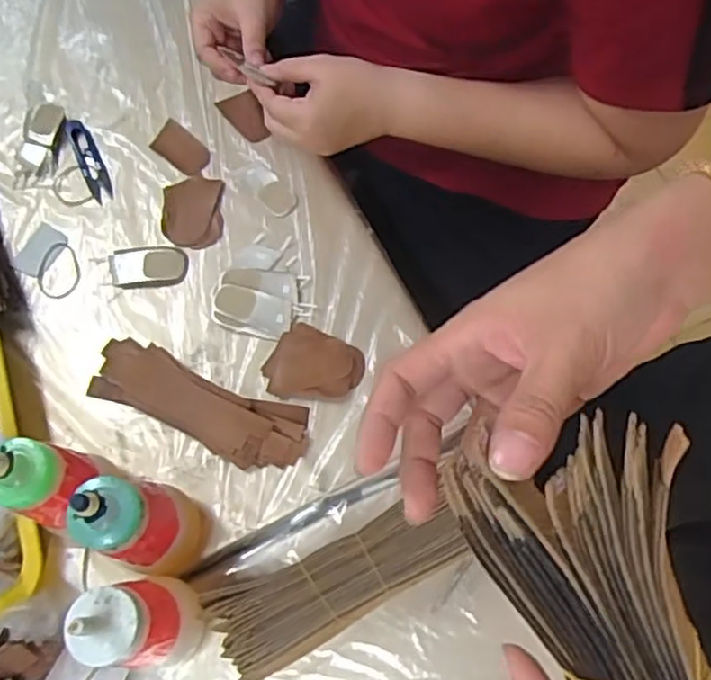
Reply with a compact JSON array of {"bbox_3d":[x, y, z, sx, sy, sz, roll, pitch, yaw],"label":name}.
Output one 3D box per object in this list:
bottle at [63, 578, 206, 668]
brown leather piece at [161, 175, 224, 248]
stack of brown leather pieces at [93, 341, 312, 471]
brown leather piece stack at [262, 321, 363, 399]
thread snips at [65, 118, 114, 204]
[{"bbox_3d":[-0.141,0.187,0.457,0.051,0.150,0.052,-1,68,2],"label":"bottle"},{"bbox_3d":[-0.156,-0.124,0.658,0.056,0.006,0.077,-4,68,0],"label":"brown leather piece"},{"bbox_3d":[-0.136,0.053,0.577,0.194,0.022,0.062,21,71,10],"label":"stack of brown leather pieces"},{"bbox_3d":[-0.036,0.016,0.590,0.084,0.015,0.064,0,68,2],"label":"brown leather piece stack"},{"bbox_3d":[-0.266,-0.183,0.686,0.022,0.005,0.110,-25,70,-8],"label":"thread snips"}]

